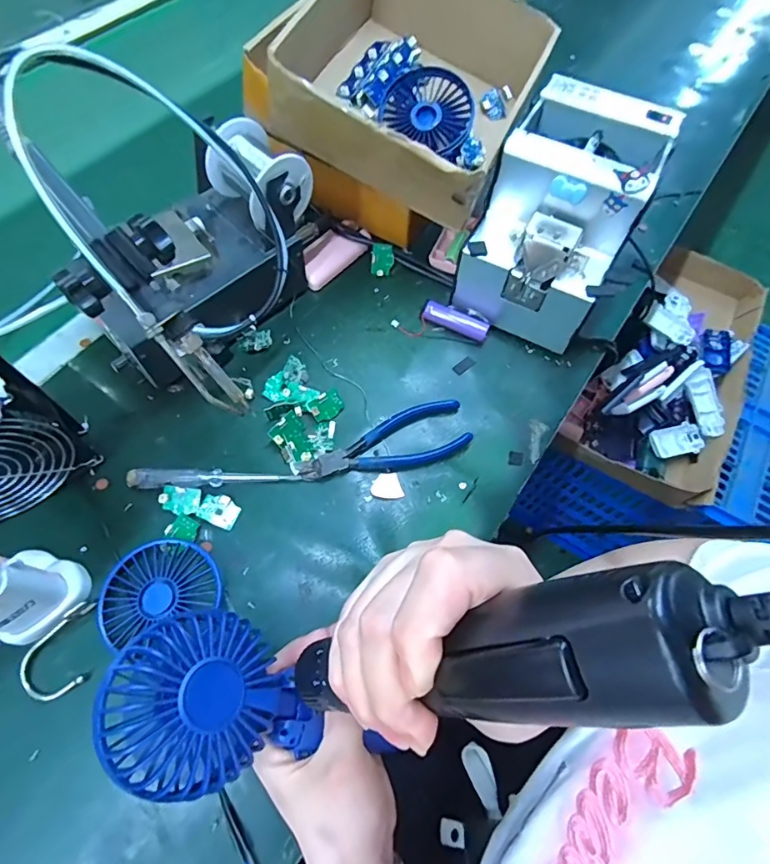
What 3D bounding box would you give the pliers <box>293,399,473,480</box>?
[{"bbox_3d":[0.001,0.013,0.421,0.154,0.011,0.051,-18,66,-11],"label":"pliers"}]

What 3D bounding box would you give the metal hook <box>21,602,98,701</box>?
[{"bbox_3d":[-0.237,0.157,0.341,0.042,0.007,0.063,-1,63,-3],"label":"metal hook"}]

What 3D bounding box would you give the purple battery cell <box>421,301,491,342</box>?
[{"bbox_3d":[0.073,-0.114,0.483,0.067,0.017,0.023,24,65,9],"label":"purple battery cell"}]

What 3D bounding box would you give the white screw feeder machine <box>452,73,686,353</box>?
[{"bbox_3d":[0.163,-0.197,0.451,0.121,0.156,0.166,27,65,10],"label":"white screw feeder machine"}]

